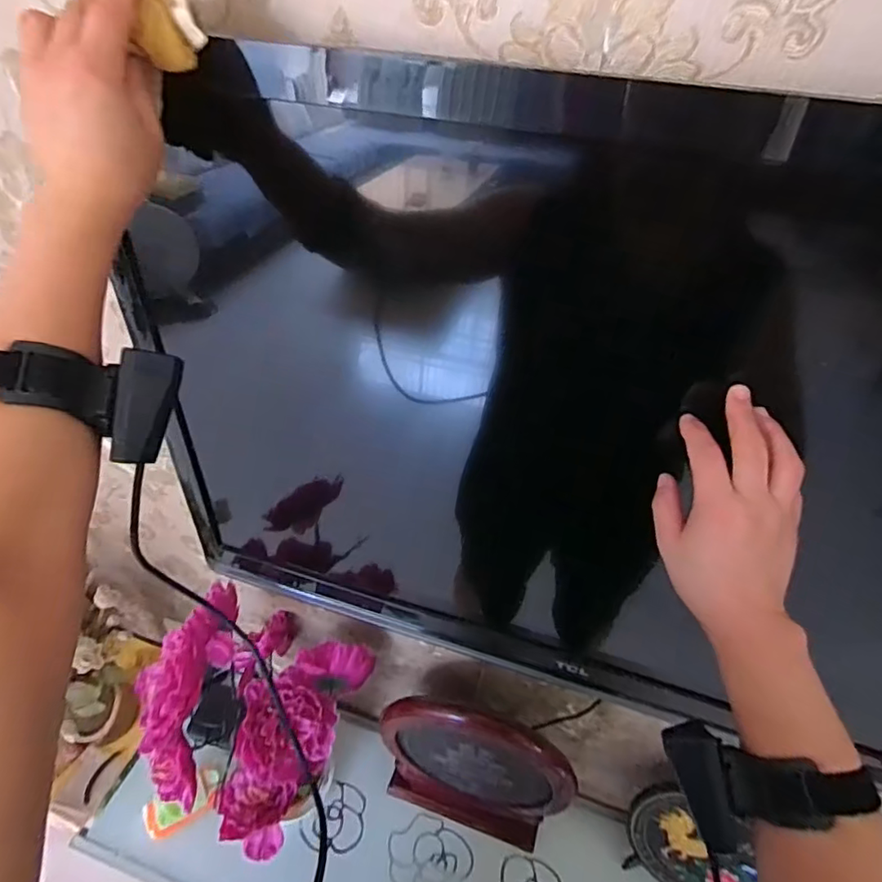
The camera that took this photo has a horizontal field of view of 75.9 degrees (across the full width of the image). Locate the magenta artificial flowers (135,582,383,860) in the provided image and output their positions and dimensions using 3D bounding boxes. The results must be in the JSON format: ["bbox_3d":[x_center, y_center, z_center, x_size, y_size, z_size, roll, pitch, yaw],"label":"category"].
[{"bbox_3d":[-0.242,0.321,0.754,0.208,0.279,0.278,18,42,16],"label":"magenta artificial flowers"}]

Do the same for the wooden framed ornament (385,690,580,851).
[{"bbox_3d":[0.047,0.506,0.864,0.273,0.298,0.054,14,42,12],"label":"wooden framed ornament"}]

